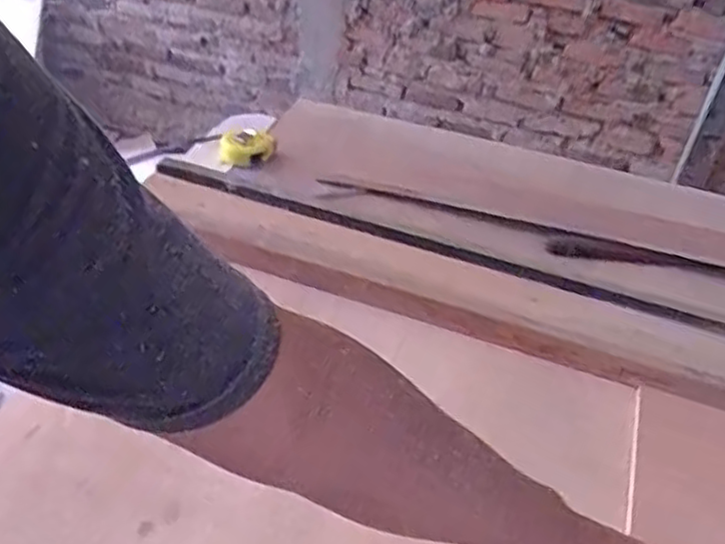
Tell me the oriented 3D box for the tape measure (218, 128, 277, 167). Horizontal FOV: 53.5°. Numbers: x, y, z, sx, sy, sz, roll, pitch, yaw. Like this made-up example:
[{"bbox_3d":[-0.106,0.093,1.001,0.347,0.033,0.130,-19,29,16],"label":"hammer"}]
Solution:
[{"bbox_3d":[-0.162,-0.174,1.004,0.080,0.039,0.054,-2,40,-8],"label":"tape measure"}]

